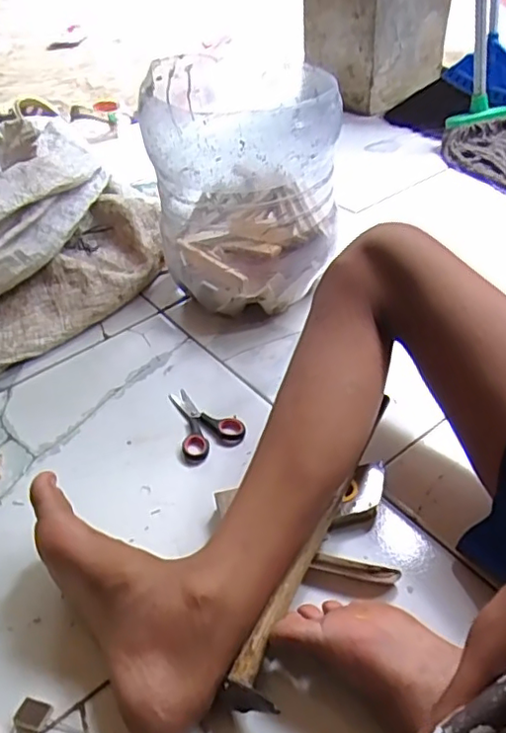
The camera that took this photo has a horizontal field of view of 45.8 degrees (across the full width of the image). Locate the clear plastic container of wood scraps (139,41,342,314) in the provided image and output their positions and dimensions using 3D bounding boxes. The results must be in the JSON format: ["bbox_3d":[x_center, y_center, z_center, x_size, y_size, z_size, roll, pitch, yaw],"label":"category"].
[{"bbox_3d":[-0.013,-0.242,0.792,0.223,0.253,0.236,-7,41,-3],"label":"clear plastic container of wood scraps"}]

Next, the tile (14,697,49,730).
[{"bbox_3d":[-0.175,0.273,0.473,0.022,0.004,0.019,10,43,16],"label":"tile"}]

